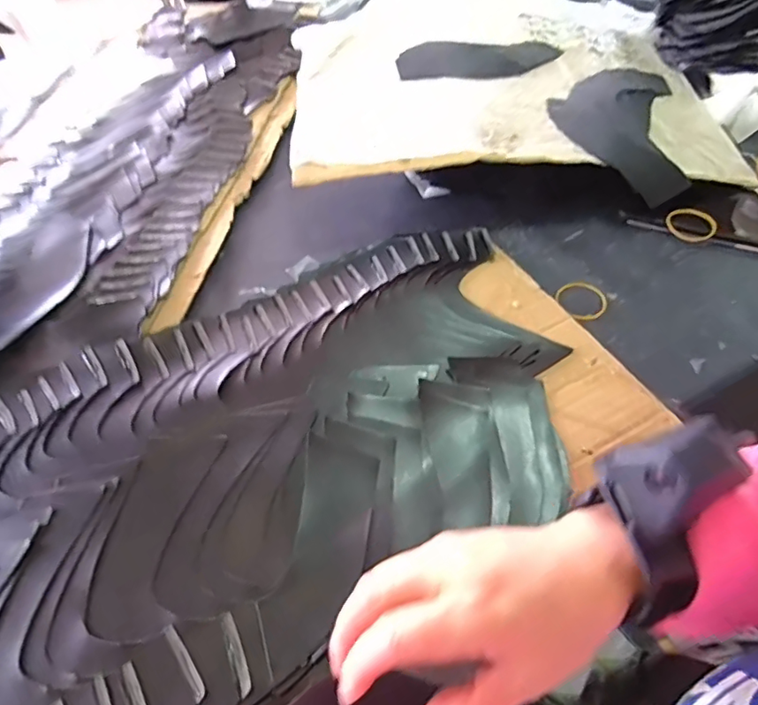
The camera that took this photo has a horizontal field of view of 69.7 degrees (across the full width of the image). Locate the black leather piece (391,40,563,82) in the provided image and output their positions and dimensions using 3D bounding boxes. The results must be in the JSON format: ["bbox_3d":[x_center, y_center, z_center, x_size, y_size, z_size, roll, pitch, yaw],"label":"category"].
[{"bbox_3d":[0.121,-0.342,0.634,0.195,0.013,0.087,-8,51,-1],"label":"black leather piece"}]

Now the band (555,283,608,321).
[{"bbox_3d":[0.185,-0.048,0.488,0.041,0.005,0.040,-2,52,3],"label":"band"}]

